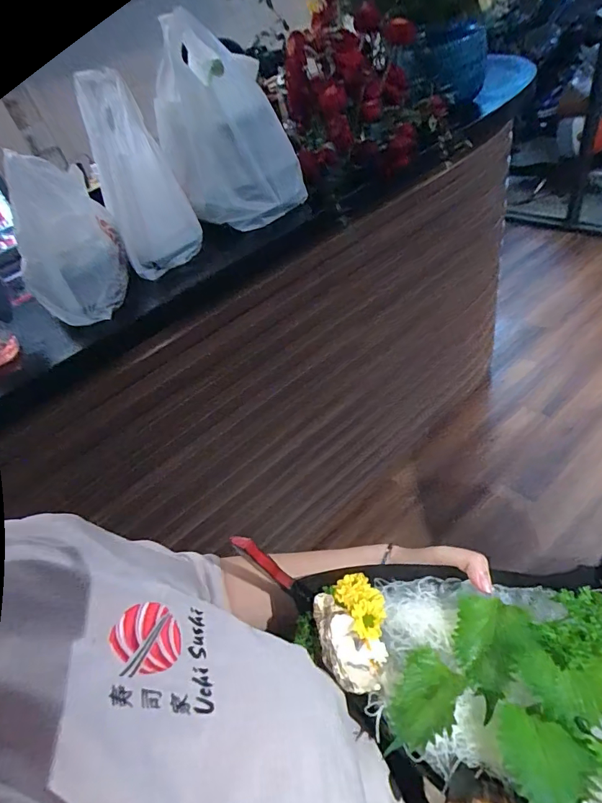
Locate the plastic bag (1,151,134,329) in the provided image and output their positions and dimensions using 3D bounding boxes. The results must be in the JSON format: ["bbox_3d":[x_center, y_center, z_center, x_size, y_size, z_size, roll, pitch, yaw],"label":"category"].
[{"bbox_3d":[-0.408,-0.292,0.746,0.150,0.204,0.225,-19,57,-11],"label":"plastic bag"}]

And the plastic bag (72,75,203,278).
[{"bbox_3d":[-0.310,-0.425,0.808,0.140,0.296,0.211,-24,58,-14],"label":"plastic bag"}]

